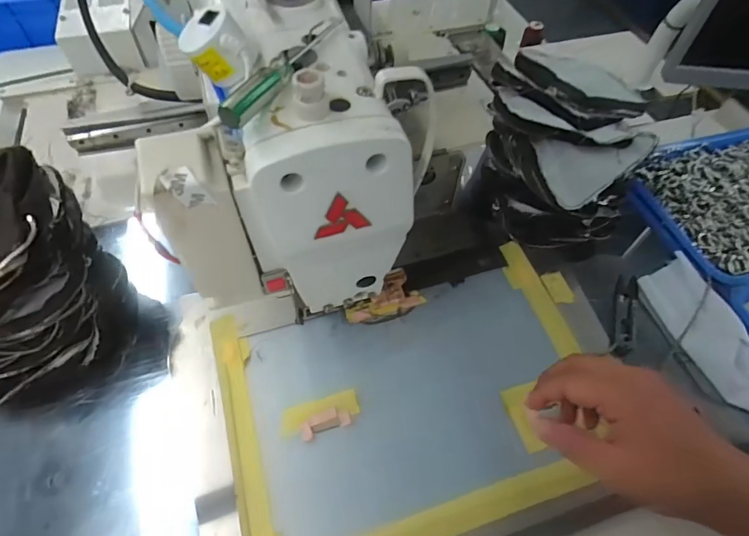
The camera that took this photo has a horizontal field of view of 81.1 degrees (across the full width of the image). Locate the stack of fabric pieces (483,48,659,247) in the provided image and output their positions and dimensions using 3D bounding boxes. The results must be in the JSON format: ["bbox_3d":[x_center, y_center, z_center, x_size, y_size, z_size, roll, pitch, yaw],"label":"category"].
[{"bbox_3d":[0.213,-0.148,0.521,0.159,0.140,0.233,2,57,-2],"label":"stack of fabric pieces"}]

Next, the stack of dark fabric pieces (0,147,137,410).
[{"bbox_3d":[-0.334,0.022,0.403,0.165,0.176,0.168,-25,61,-18],"label":"stack of dark fabric pieces"}]

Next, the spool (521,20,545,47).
[{"bbox_3d":[0.325,-0.473,0.892,0.043,0.047,0.036,17,58,8],"label":"spool"}]

